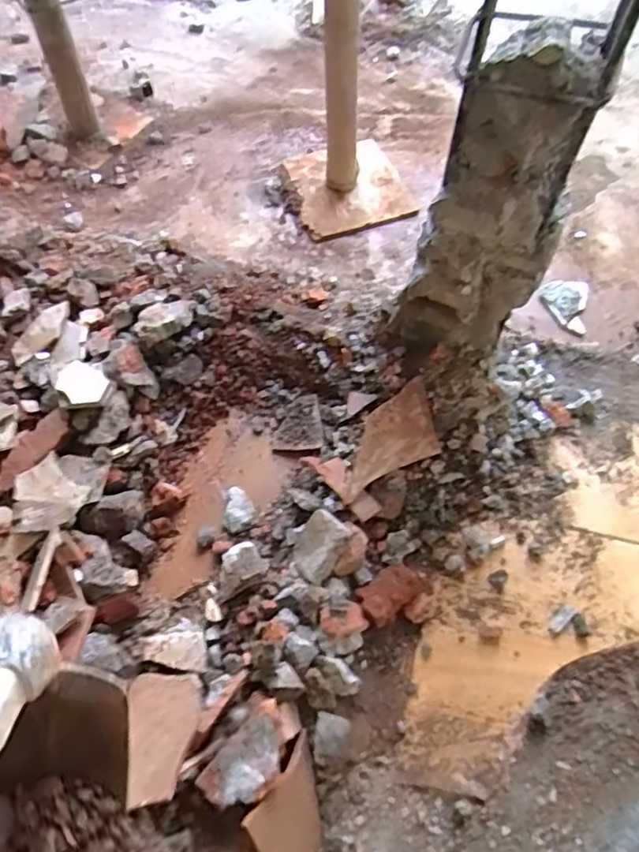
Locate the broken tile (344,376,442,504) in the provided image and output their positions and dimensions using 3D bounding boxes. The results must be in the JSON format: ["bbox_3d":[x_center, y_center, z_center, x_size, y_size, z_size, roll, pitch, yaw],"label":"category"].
[{"bbox_3d":[0.099,0.017,0.911,0.188,0.021,0.110,-26,87,-20],"label":"broken tile"}]

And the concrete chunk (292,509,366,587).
[{"bbox_3d":[0.008,0.174,0.856,0.097,0.051,0.089,-1,63,1],"label":"concrete chunk"}]

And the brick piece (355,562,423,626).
[{"bbox_3d":[0.099,0.232,0.853,0.087,0.064,0.067,-32,66,-14],"label":"brick piece"}]

